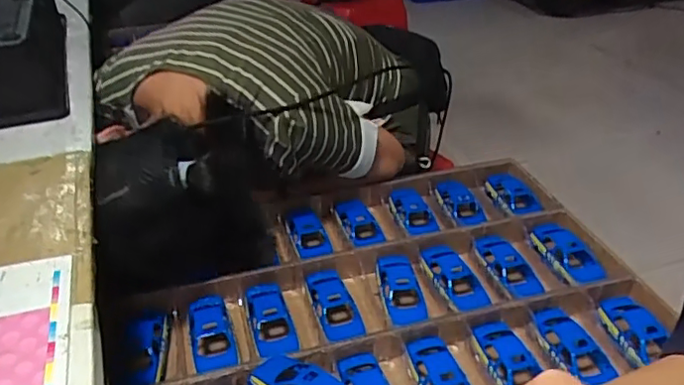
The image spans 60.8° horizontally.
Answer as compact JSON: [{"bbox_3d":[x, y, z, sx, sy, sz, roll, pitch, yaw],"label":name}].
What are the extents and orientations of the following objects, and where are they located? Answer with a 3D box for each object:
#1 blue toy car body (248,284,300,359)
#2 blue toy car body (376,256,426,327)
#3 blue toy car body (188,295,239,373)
[{"bbox_3d":[-0.085,0.154,0.697,0.044,0.030,0.131,-11,35,-15],"label":"blue toy car body"},{"bbox_3d":[0.074,0.127,0.731,0.050,0.039,0.129,-3,33,-4],"label":"blue toy car body"},{"bbox_3d":[-0.150,0.165,0.673,0.047,0.023,0.122,-11,35,-15],"label":"blue toy car body"}]

